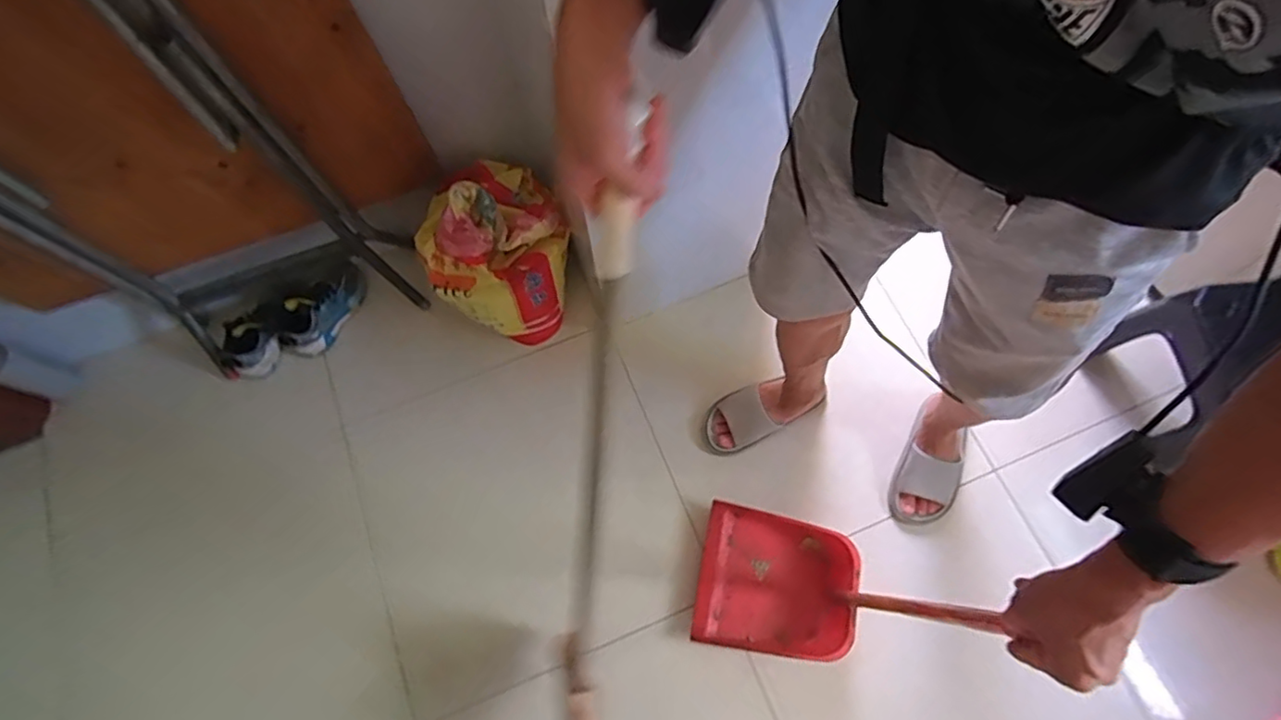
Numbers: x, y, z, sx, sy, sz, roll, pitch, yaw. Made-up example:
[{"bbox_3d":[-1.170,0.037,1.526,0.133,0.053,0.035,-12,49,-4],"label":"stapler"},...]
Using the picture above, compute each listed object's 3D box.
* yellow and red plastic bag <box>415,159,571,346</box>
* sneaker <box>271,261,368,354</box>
[{"bbox_3d":[-0.272,-0.231,1.184,0.245,0.347,0.295,3,70,3],"label":"yellow and red plastic bag"},{"bbox_3d":[-0.676,-0.111,1.277,0.104,0.084,0.212,26,73,11],"label":"sneaker"}]

